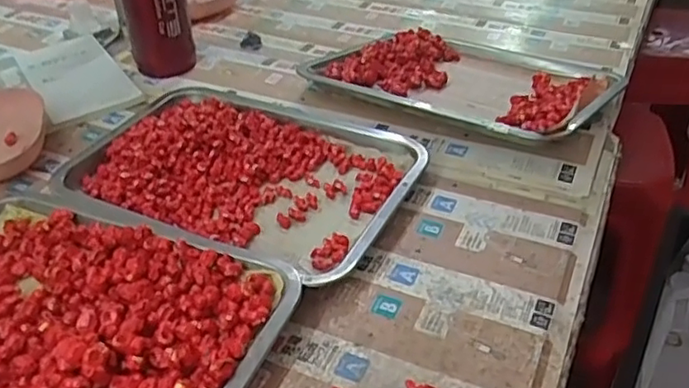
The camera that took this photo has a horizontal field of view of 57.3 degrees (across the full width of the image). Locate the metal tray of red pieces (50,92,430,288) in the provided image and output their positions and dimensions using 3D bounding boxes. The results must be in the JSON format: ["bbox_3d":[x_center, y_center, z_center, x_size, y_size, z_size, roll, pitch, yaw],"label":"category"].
[{"bbox_3d":[-0.102,-0.033,0.598,0.327,0.034,0.212,17,42,22],"label":"metal tray of red pieces"}]

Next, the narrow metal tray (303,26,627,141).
[{"bbox_3d":[0.144,-0.130,0.730,0.291,0.033,0.269,23,35,30],"label":"narrow metal tray"}]

